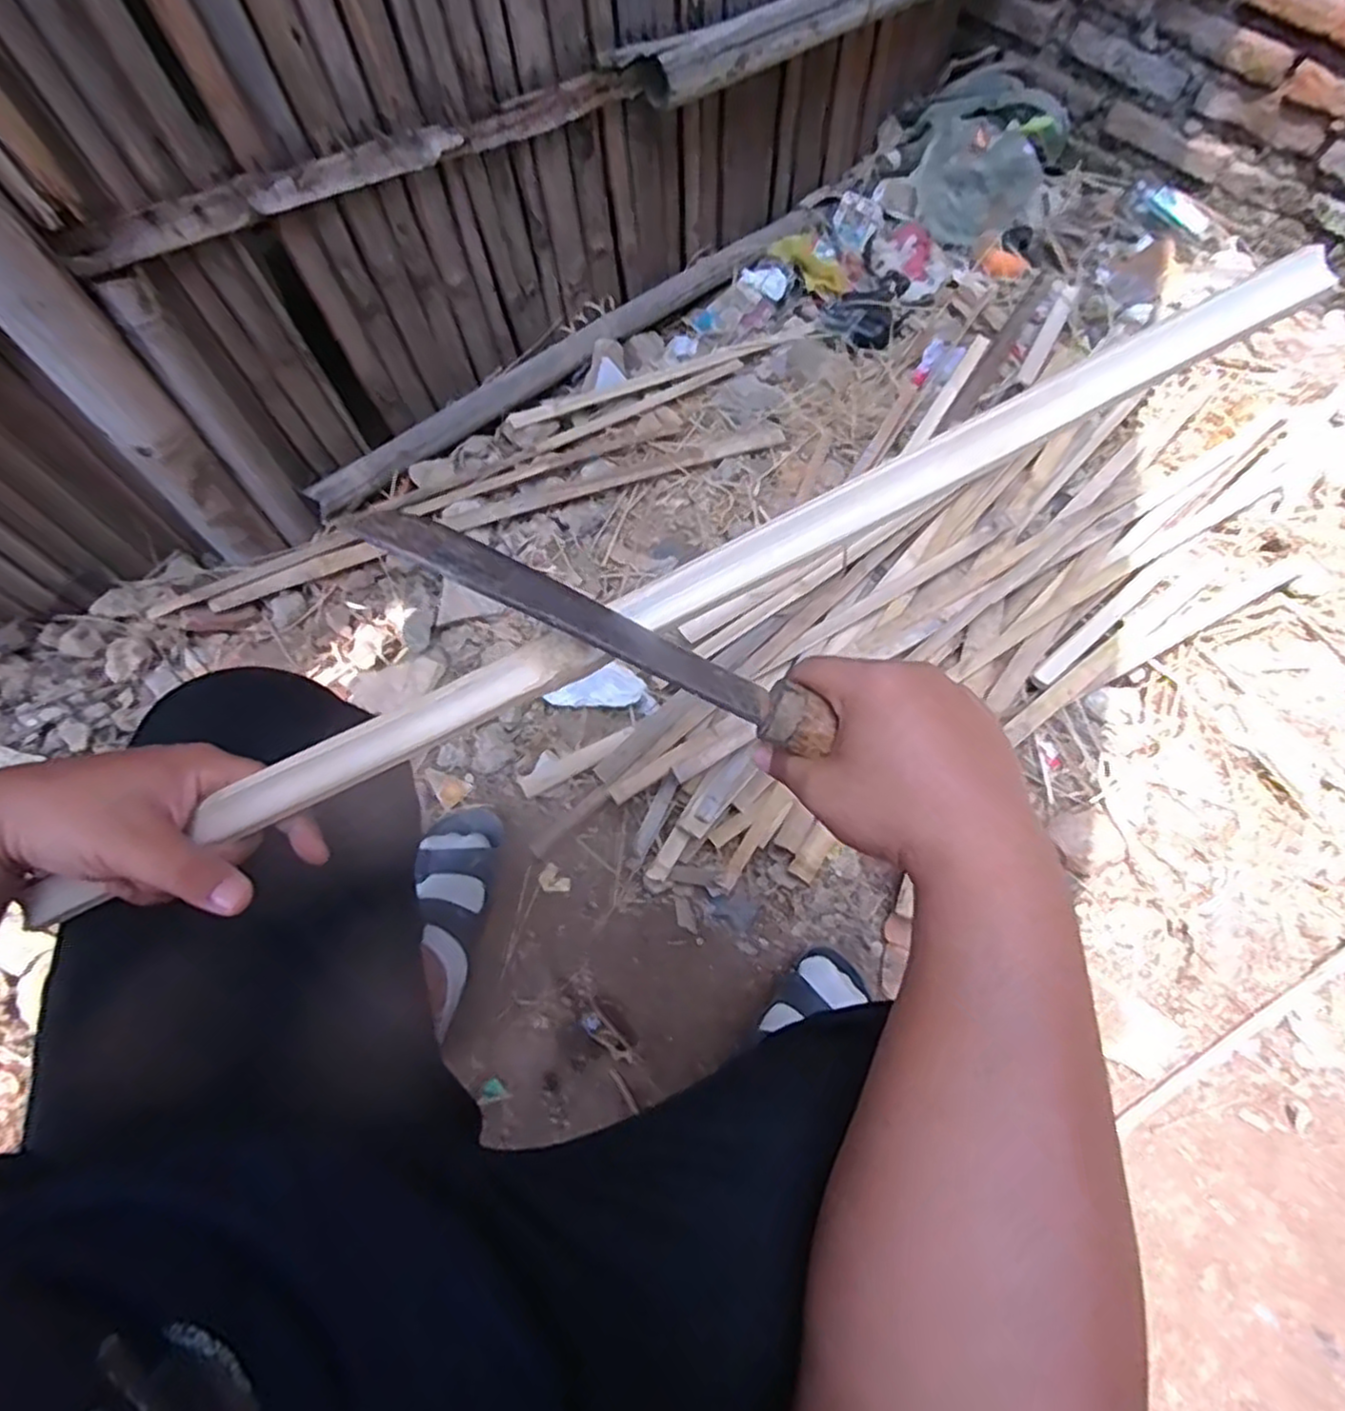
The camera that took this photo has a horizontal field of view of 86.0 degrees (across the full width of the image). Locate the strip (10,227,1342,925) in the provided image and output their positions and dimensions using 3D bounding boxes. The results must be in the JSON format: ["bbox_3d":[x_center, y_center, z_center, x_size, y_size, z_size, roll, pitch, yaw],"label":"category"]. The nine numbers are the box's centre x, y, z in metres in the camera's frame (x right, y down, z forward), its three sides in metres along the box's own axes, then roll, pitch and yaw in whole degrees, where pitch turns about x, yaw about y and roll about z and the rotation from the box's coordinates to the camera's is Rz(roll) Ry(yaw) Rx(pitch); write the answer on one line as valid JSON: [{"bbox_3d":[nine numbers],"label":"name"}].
[{"bbox_3d":[-0.008,-0.048,0.361,0.696,0.007,0.031,-26,90,3],"label":"strip"}]

